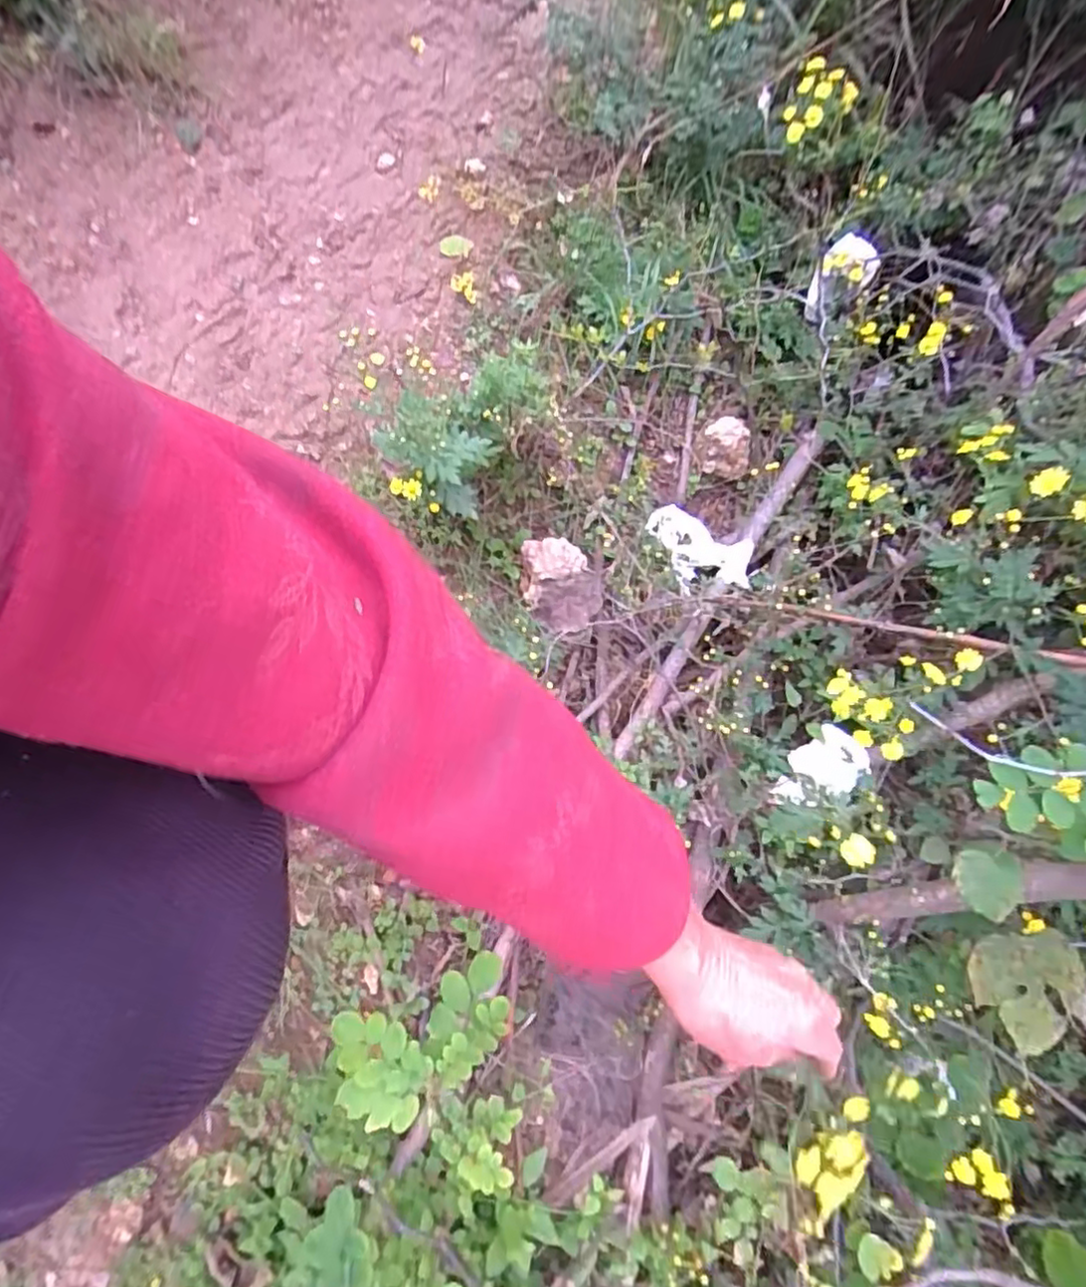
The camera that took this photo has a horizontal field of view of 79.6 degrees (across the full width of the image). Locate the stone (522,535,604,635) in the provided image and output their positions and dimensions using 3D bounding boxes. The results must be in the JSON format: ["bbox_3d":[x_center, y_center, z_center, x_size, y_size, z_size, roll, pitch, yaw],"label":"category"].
[{"bbox_3d":[0.015,-0.057,0.636,0.072,0.039,0.103,-16,66,-7],"label":"stone"}]

